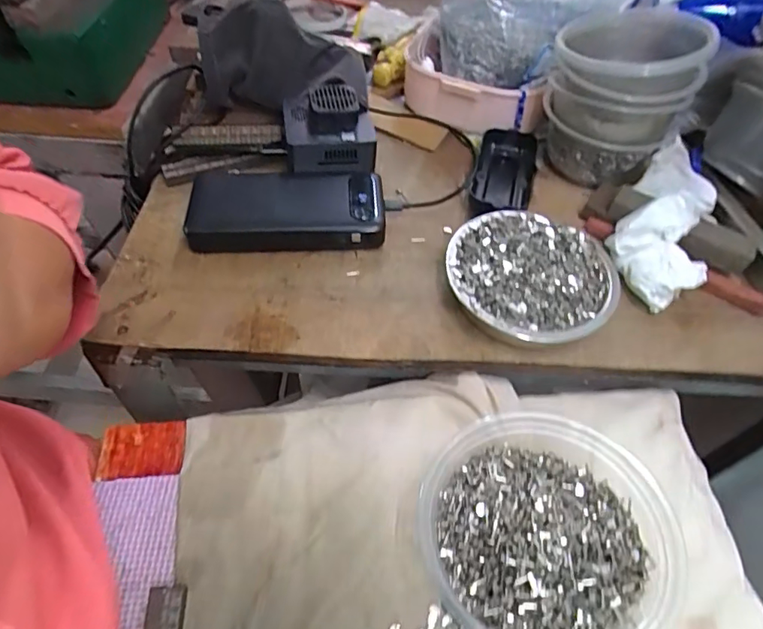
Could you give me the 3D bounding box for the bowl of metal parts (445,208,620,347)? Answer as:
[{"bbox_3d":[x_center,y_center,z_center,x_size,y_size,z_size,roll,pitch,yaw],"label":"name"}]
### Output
[{"bbox_3d":[0.108,-0.023,0.384,0.119,0.032,0.111,2,53,-2],"label":"bowl of metal parts"}]

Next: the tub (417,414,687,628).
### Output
[{"bbox_3d":[0.092,0.126,0.293,0.140,0.044,0.128,2,53,-2],"label":"tub"}]

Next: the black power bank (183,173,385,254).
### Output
[{"bbox_3d":[-0.078,-0.088,0.424,0.157,0.026,0.078,1,53,-3],"label":"black power bank"}]

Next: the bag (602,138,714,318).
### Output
[{"bbox_3d":[0.235,-0.076,0.419,0.072,0.051,0.162,29,58,17],"label":"bag"}]

